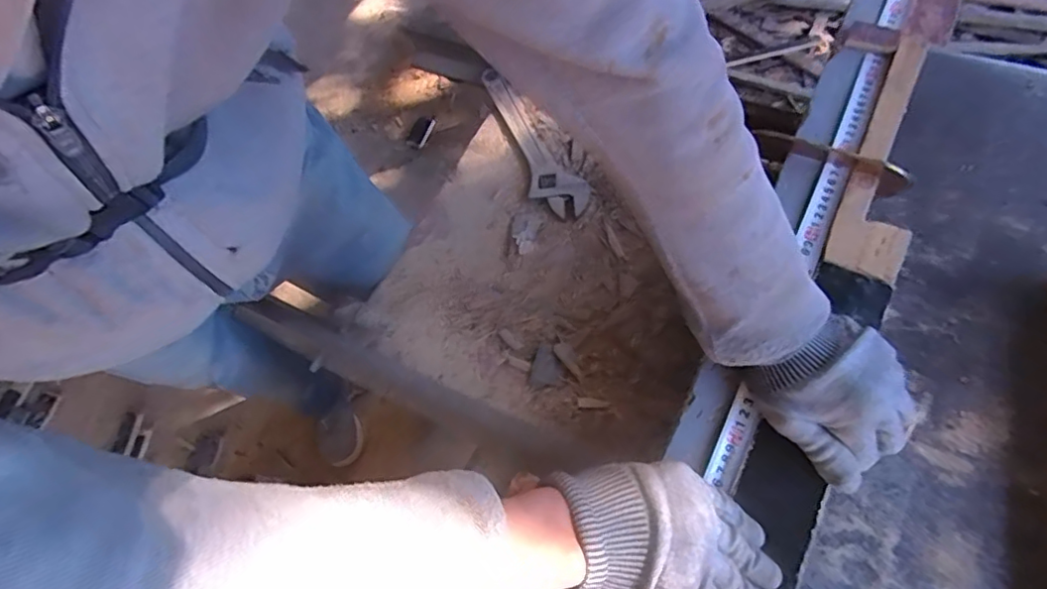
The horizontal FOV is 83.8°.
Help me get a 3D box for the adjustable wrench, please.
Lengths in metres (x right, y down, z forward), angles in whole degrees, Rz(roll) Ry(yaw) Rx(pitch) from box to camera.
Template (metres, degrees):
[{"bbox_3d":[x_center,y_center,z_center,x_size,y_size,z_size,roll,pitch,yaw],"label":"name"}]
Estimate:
[{"bbox_3d":[-0.002,-0.206,0.793,0.061,0.012,0.271,-34,64,-1],"label":"adjustable wrench"}]

